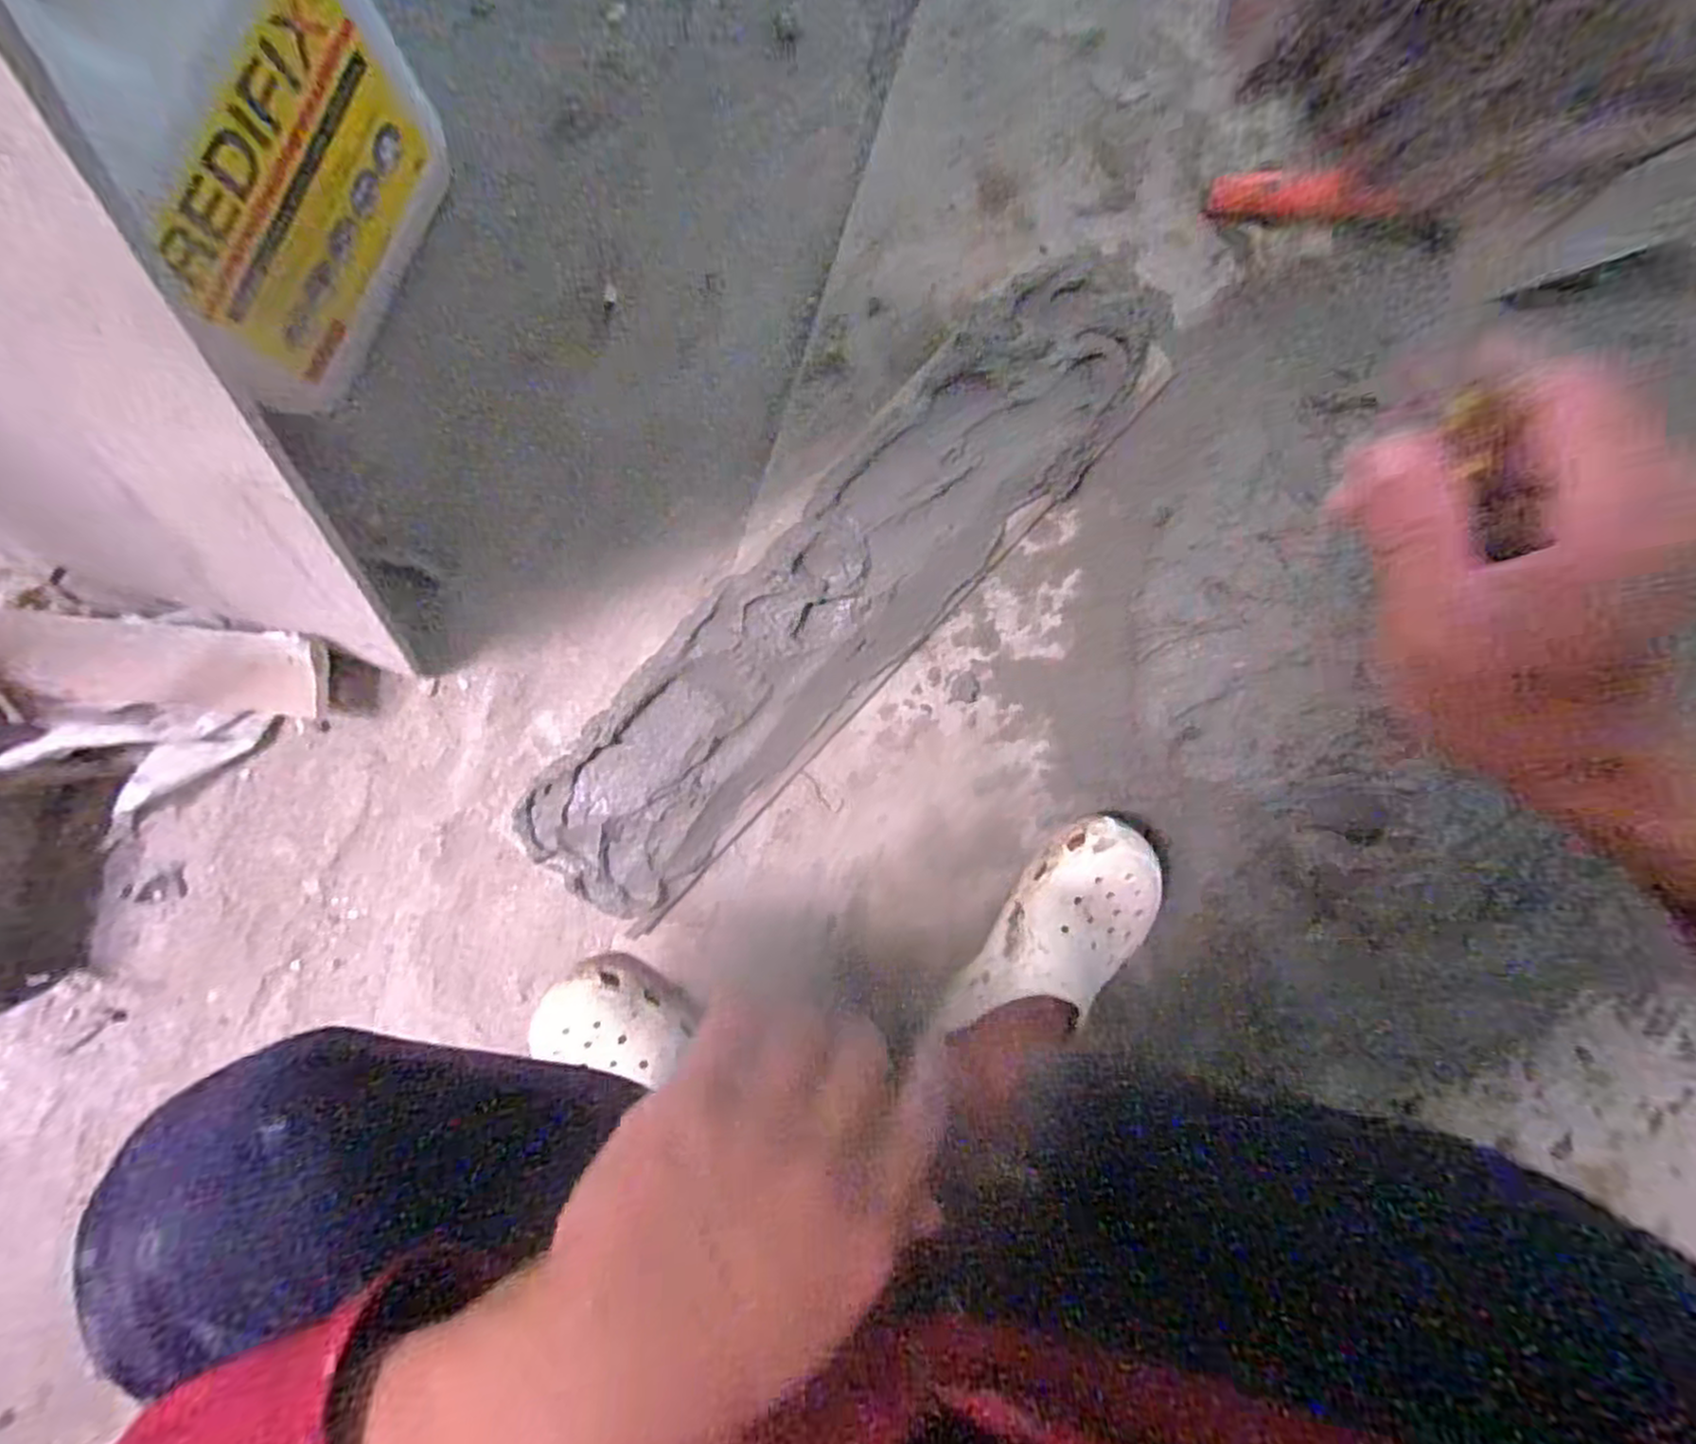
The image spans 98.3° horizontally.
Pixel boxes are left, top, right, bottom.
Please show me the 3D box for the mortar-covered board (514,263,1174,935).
[{"bbox_3d":[0.001,-0.096,0.536,0.132,0.031,0.578,44,92,-7],"label":"mortar-covered board"}]

